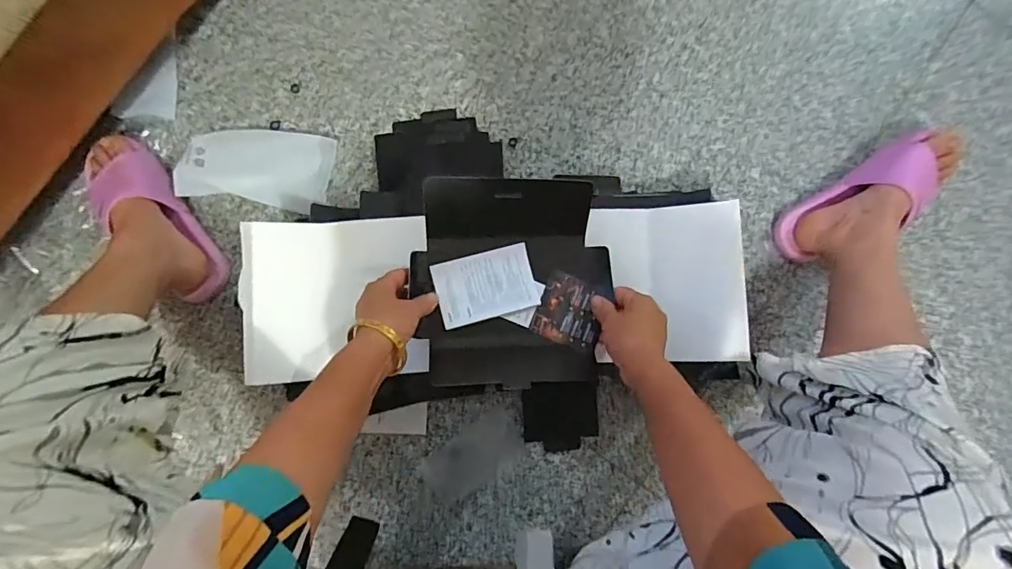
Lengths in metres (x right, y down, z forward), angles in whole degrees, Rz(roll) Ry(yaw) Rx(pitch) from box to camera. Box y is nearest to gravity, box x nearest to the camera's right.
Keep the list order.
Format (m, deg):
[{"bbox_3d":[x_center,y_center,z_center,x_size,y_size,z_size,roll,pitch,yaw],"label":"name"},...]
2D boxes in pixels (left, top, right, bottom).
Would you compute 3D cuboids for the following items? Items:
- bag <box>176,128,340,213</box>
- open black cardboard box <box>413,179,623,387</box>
[{"bbox_3d":[-0.319,-0.152,0.624,0.184,0.037,0.098,8,87,0],"label":"bag"},{"bbox_3d":[0.008,-0.001,0.515,0.205,0.039,0.214,0,87,-1],"label":"open black cardboard box"}]

